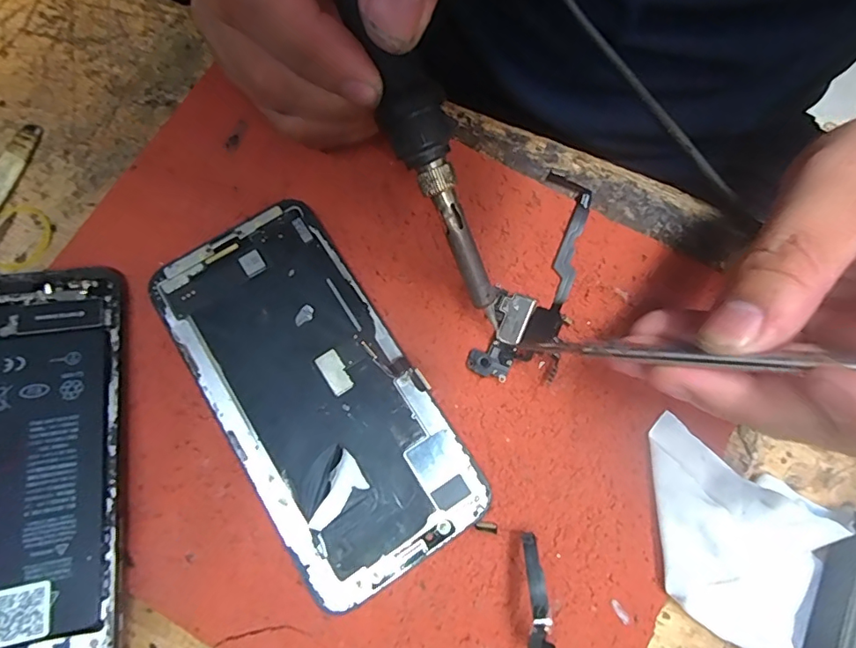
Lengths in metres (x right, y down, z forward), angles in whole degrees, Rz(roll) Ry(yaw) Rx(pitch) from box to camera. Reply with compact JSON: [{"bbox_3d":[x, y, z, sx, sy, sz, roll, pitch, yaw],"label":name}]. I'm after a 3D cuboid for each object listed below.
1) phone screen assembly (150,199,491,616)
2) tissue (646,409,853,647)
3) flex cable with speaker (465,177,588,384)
[{"bbox_3d":[-0.041,0.022,0.183,0.067,0.005,0.138,-32,77,-9],"label":"phone screen assembly"},{"bbox_3d":[0.100,0.071,0.167,0.066,0.017,0.056,29,76,7],"label":"tissue"},{"bbox_3d":[0.047,-0.018,0.196,0.033,0.007,0.092,28,73,7],"label":"flex cable with speaker"}]

